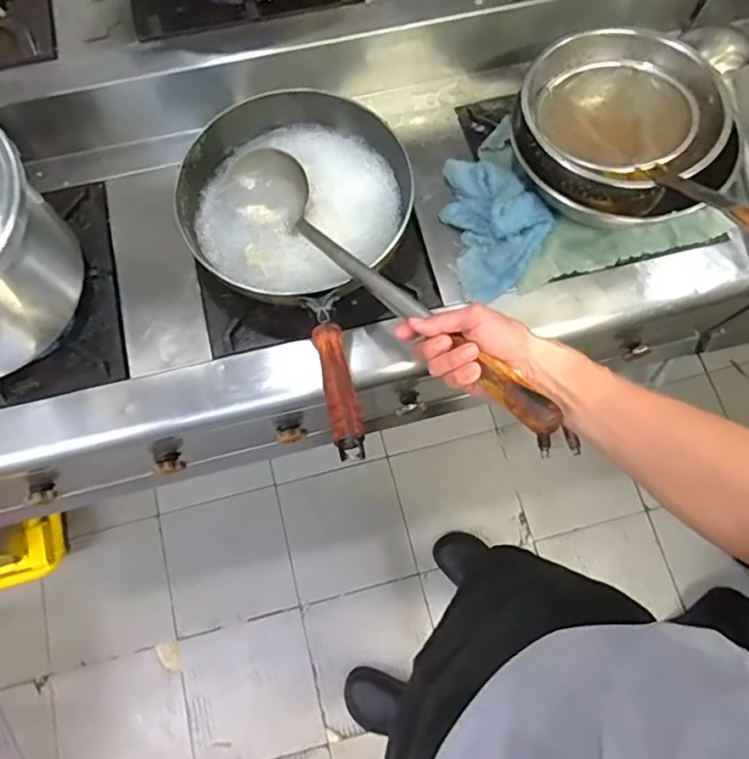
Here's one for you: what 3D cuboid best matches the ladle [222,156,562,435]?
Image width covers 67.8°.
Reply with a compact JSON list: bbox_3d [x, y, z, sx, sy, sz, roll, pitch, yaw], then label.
[{"bbox_3d":[-0.014,-0.122,0.594,0.080,0.051,0.533,-38,56,-9],"label":"ladle"}]

